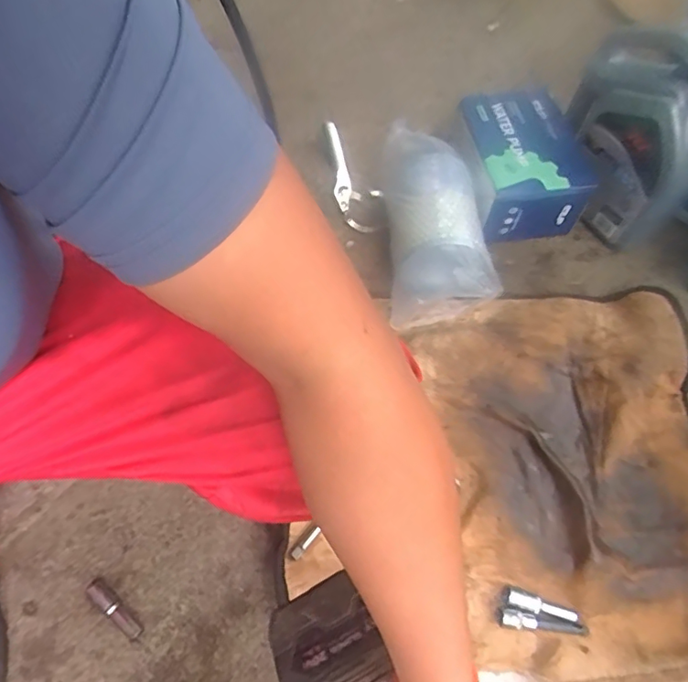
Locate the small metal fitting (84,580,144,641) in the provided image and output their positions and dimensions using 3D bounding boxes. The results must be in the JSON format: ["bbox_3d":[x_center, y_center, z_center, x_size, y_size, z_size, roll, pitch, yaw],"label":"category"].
[{"bbox_3d":[-0.267,0.311,0.614,0.083,0.020,0.020,38,68,17],"label":"small metal fitting"}]

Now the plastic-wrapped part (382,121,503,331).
[{"bbox_3d":[0.135,-0.185,0.798,0.138,0.101,0.312,-3,63,-2],"label":"plastic-wrapped part"}]

